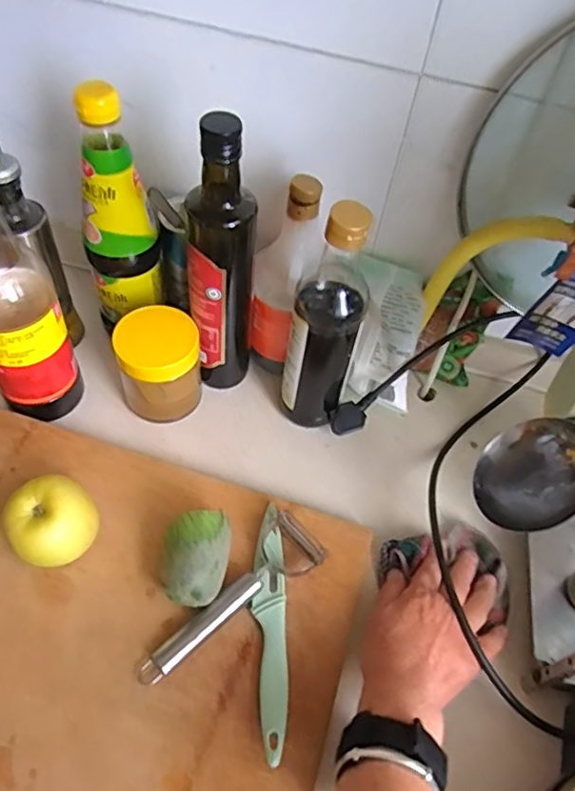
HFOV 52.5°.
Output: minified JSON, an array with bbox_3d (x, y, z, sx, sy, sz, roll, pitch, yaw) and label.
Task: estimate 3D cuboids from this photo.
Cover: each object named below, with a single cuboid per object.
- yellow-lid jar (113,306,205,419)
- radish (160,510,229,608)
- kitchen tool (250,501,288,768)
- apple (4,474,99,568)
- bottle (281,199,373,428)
[{"bbox_3d":[-0.126,-0.029,0.576,0.076,0.094,0.071,3,53,-4],"label":"yellow-lid jar"},{"bbox_3d":[-0.072,0.133,0.467,0.049,0.053,0.069,6,53,-2],"label":"radish"},{"bbox_3d":[-0.014,0.178,0.464,0.026,0.014,0.192,1,53,-5],"label":"kitchen tool"},{"bbox_3d":[-0.189,0.104,0.469,0.065,0.063,0.063,-32,62,-25],"label":"apple"},{"bbox_3d":[0.036,-0.067,0.528,0.072,0.243,0.063,11,53,3],"label":"bottle"}]

